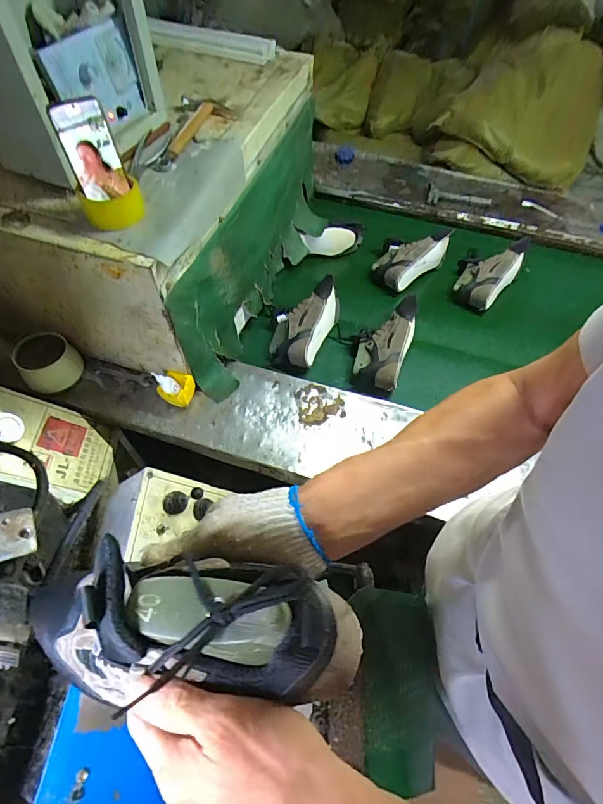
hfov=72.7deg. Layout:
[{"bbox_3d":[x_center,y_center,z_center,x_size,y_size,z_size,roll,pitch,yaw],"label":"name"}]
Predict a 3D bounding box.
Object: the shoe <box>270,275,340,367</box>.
[{"bbox_3d":[0.018,-0.225,1.068,0.141,0.083,0.308,16,61,8],"label":"shoe"}]

